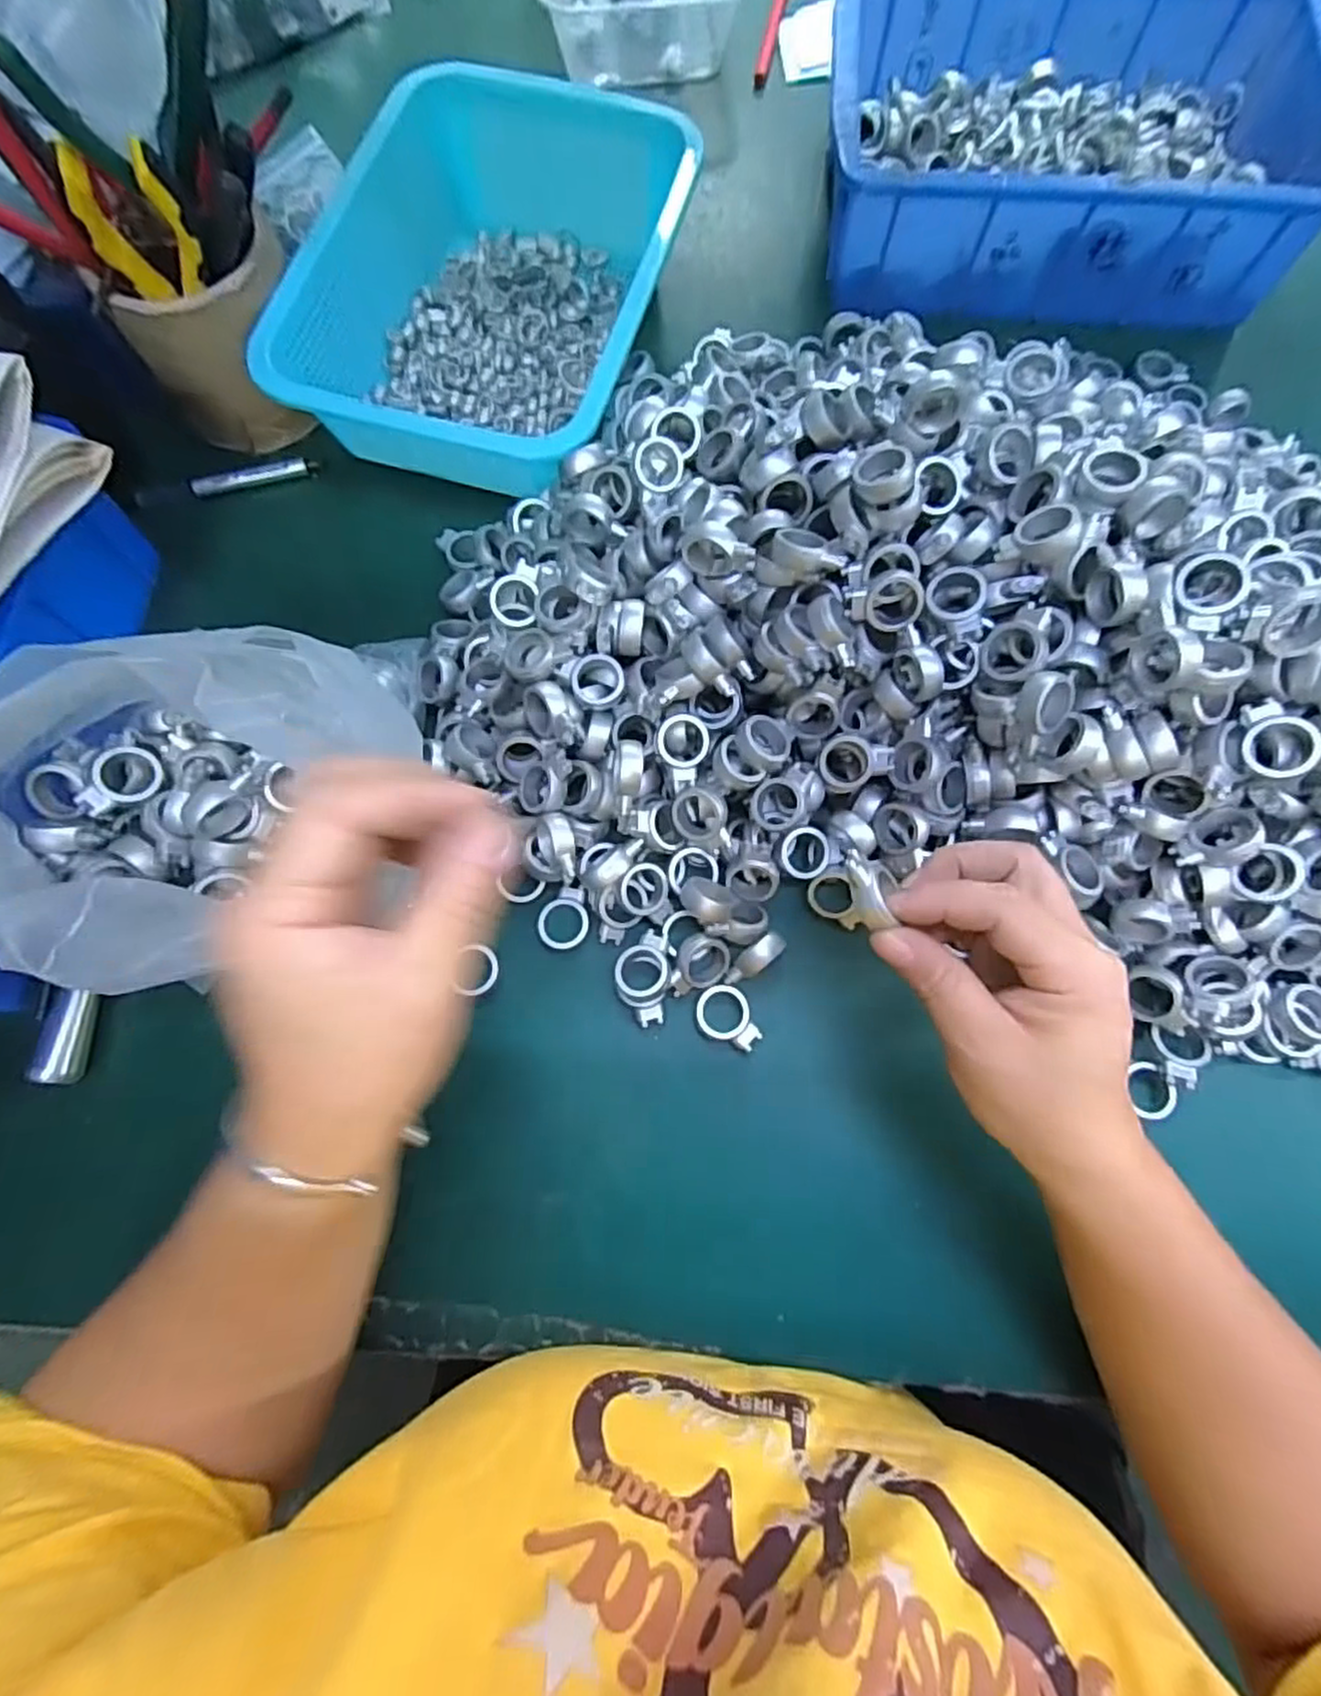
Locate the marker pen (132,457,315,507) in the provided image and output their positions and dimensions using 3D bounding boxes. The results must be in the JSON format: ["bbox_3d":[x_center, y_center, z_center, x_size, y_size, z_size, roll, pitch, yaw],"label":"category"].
[{"bbox_3d":[-0.262,-0.223,0.441,0.104,0.014,0.016,-17,74,-4],"label":"marker pen"}]

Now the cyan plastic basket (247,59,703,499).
[{"bbox_3d":[-0.096,-0.331,0.433,0.185,0.076,0.243,12,74,5],"label":"cyan plastic basket"}]

